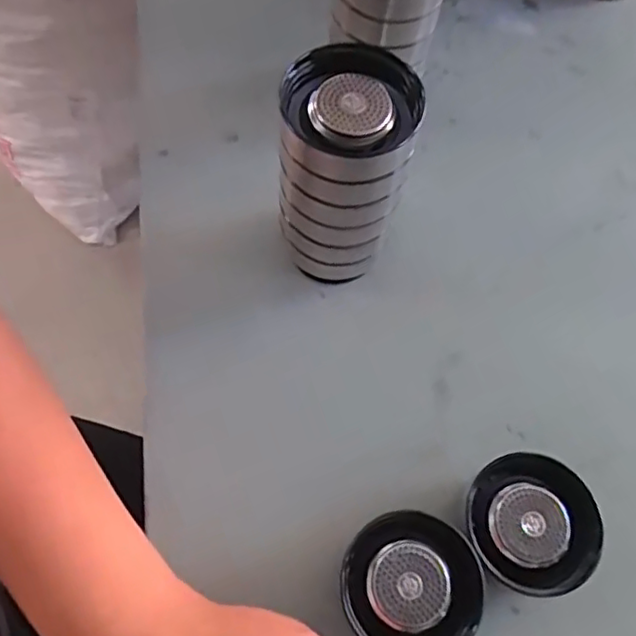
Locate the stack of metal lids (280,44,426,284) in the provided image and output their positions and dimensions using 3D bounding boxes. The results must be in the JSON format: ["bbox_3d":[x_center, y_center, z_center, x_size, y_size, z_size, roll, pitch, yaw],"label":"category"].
[{"bbox_3d":[0.012,-0.075,0.339,0.065,0.134,0.068,-1,66,-4],"label":"stack of metal lids"}]

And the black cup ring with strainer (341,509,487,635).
[{"bbox_3d":[0.044,0.135,0.310,0.062,0.031,0.067,1,66,-2],"label":"black cup ring with strainer"}]

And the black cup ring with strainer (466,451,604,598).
[{"bbox_3d":[0.109,0.108,0.322,0.063,0.030,0.065,1,66,-2],"label":"black cup ring with strainer"}]

